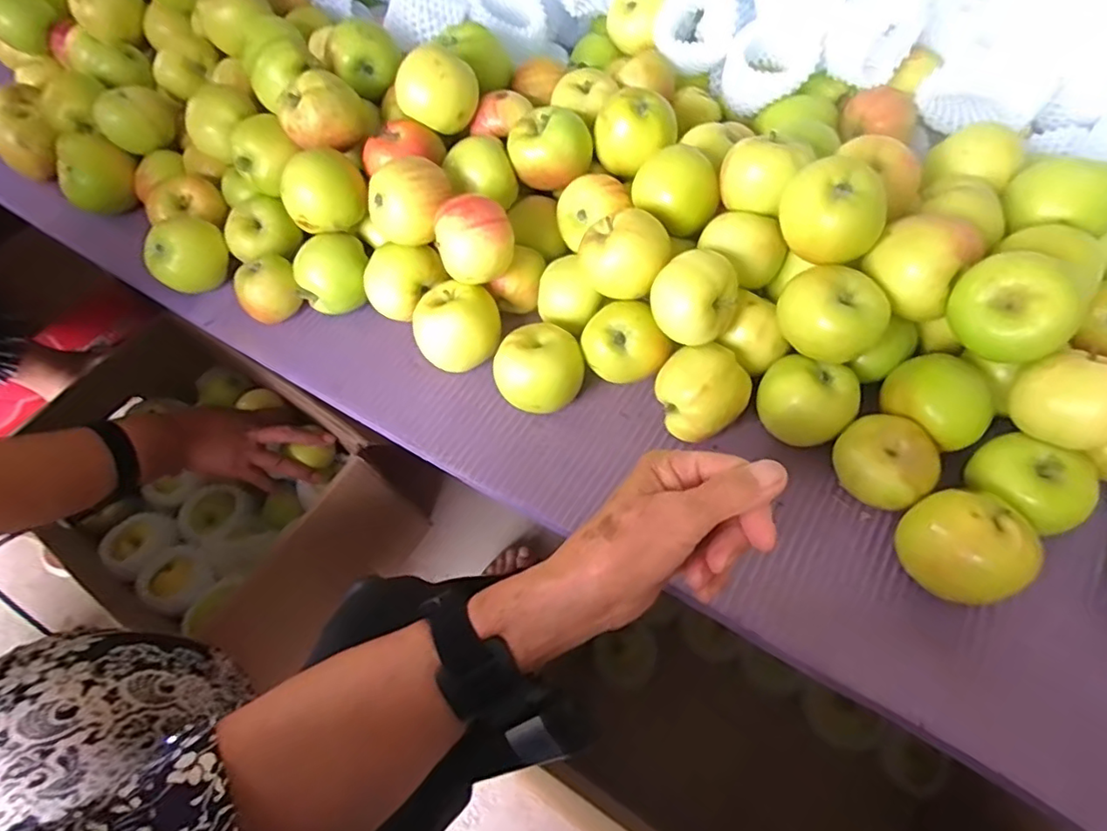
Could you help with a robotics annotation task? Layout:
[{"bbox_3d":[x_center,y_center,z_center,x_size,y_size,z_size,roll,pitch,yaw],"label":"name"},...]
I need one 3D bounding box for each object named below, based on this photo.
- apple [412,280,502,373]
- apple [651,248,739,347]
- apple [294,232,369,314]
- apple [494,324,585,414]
[{"bbox_3d":[-0.075,-0.067,0.467,0.065,0.061,0.060,-24,63,-11],"label":"apple"},{"bbox_3d":[0.094,-0.077,0.405,0.056,0.054,0.052,-1,61,1],"label":"apple"},{"bbox_3d":[-0.186,-0.120,0.506,0.059,0.049,0.050,-18,62,-8],"label":"apple"},{"bbox_3d":[-0.011,-0.034,0.447,0.063,0.053,0.056,-16,61,-7],"label":"apple"}]

